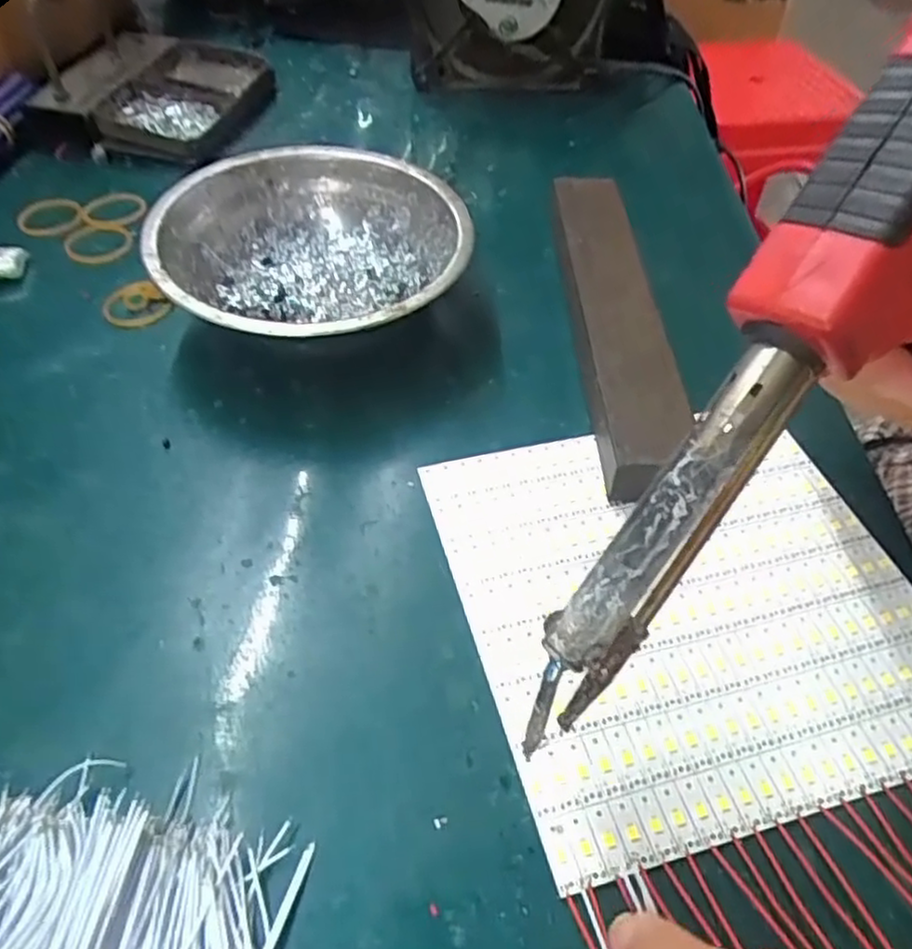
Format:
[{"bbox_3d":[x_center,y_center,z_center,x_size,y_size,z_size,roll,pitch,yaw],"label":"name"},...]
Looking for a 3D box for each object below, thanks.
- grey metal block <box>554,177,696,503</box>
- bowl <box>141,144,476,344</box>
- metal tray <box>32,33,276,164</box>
[{"bbox_3d":[0.065,-0.067,0.300,0.033,0.021,0.187,1,50,-2],"label":"grey metal block"},{"bbox_3d":[-0.059,-0.086,0.299,0.121,0.043,0.123,1,50,-1],"label":"bowl"},{"bbox_3d":[-0.172,-0.221,0.416,0.107,0.029,0.109,9,50,5],"label":"metal tray"}]

